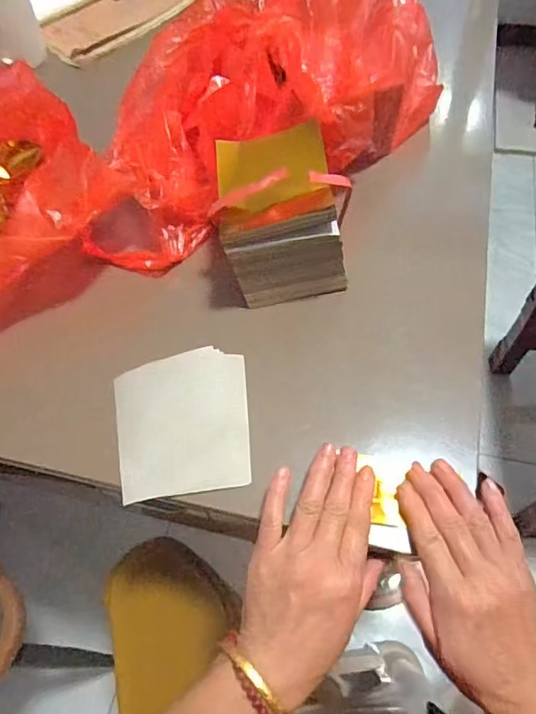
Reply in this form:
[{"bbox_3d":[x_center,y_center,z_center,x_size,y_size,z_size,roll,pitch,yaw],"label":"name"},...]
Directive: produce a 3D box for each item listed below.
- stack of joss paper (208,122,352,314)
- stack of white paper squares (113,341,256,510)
[{"bbox_3d":[0.011,-0.119,0.417,0.106,0.102,0.101,-6,60,1],"label":"stack of joss paper"},{"bbox_3d":[-0.067,0.050,0.389,0.103,0.009,0.113,-8,60,-1],"label":"stack of white paper squares"}]

